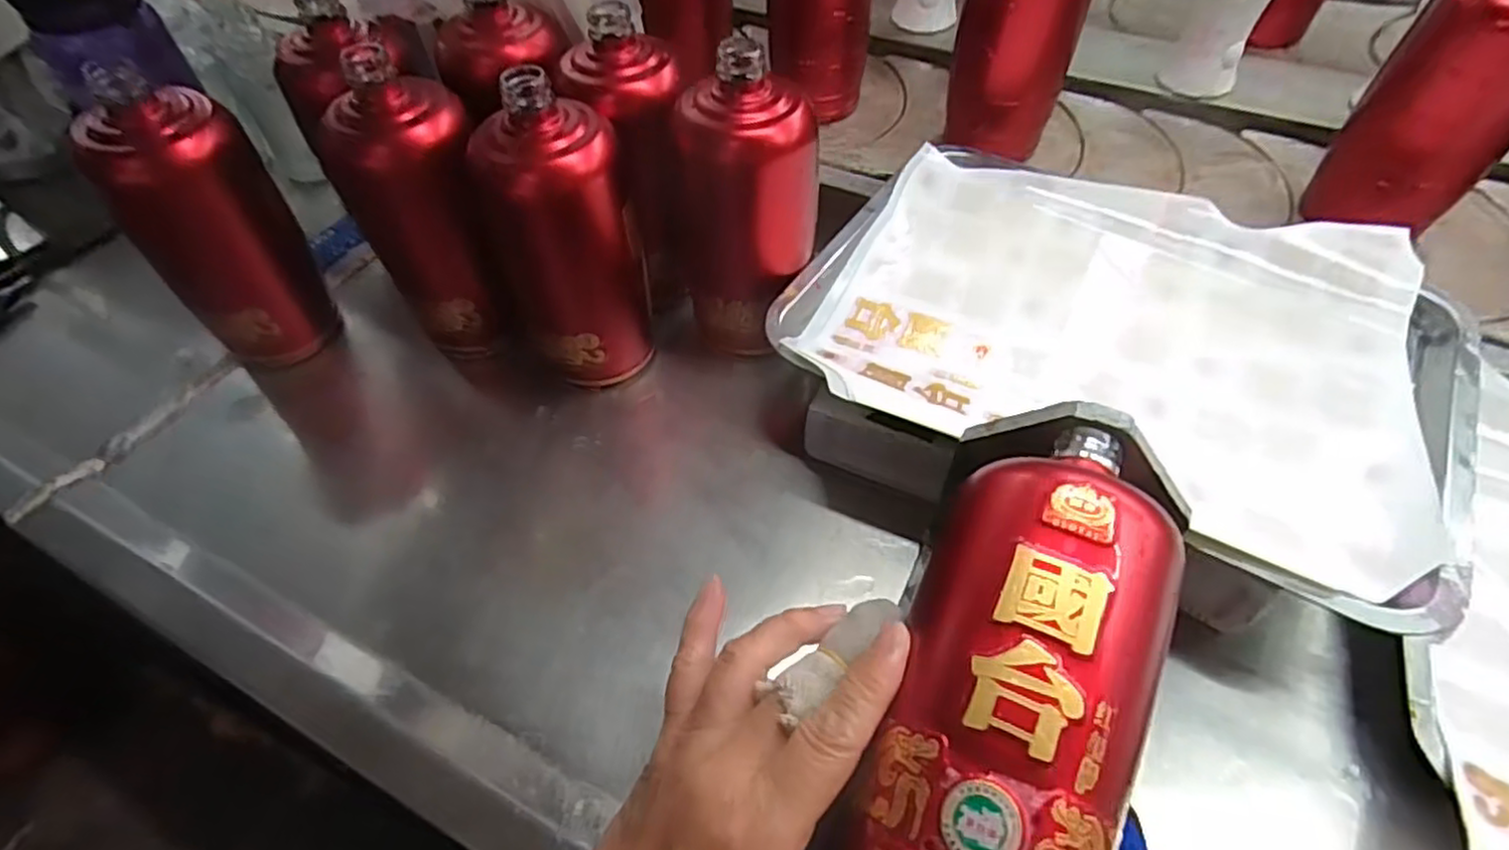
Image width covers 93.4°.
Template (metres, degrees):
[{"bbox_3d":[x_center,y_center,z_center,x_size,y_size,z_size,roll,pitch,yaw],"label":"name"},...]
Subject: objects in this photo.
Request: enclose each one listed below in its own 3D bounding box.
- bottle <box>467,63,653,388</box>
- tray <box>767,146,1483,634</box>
[{"bbox_3d":[-0.111,-0.105,0.424,0.081,0.176,0.070,-26,57,-12],"label":"bottle"},{"bbox_3d":[0.209,-0.058,0.417,0.343,0.035,0.277,25,56,20],"label":"tray"}]

